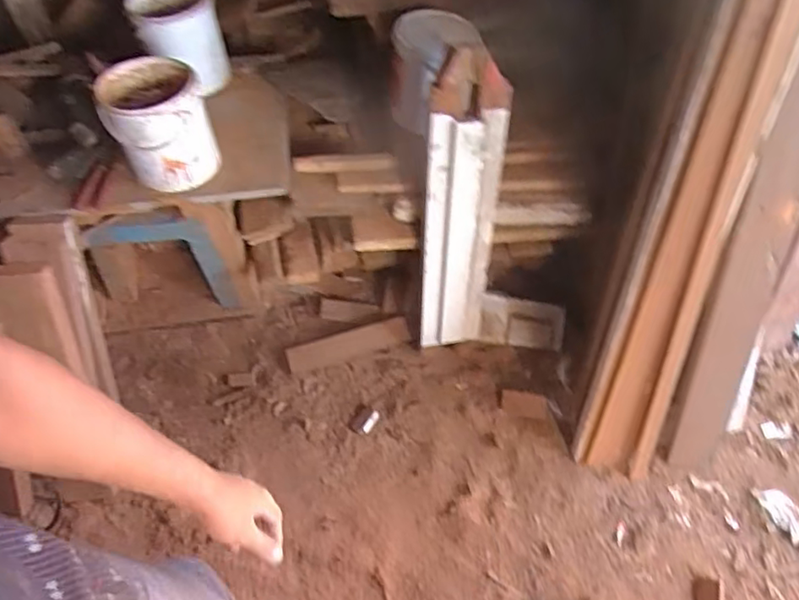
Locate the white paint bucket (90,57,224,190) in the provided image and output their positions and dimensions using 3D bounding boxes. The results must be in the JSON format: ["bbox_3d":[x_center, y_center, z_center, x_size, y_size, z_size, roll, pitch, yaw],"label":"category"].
[{"bbox_3d":[-0.470,-0.340,1.187,0.184,0.193,0.197,1,56,-2],"label":"white paint bucket"}]

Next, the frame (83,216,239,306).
[{"bbox_3d":[-0.568,-0.094,1.477,0.286,0.365,0.064,-4,57,-5],"label":"frame"}]

